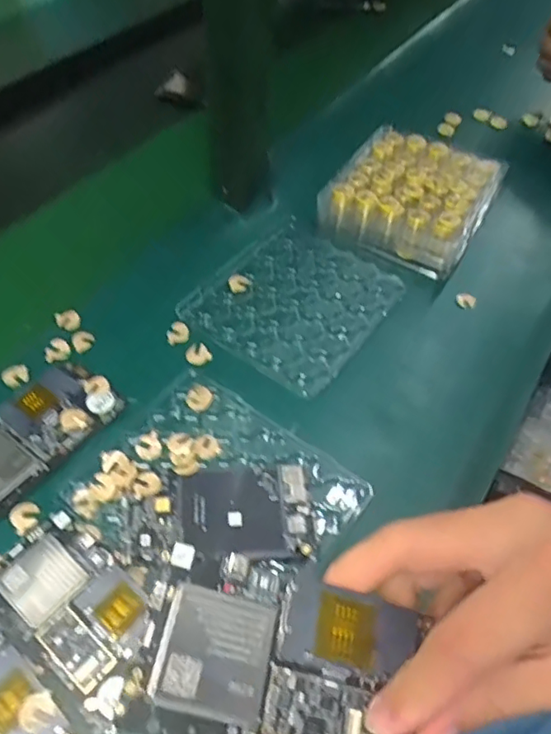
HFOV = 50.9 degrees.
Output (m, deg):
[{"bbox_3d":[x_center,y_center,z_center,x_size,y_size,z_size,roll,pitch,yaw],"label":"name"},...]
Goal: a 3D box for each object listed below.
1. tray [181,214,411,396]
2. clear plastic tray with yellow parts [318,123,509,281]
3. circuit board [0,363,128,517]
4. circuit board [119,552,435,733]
[{"bbox_3d":[0.019,-0.062,0.521,0.145,0.016,0.163,30,55,19],"label":"tray"},{"bbox_3d":[0.138,-0.176,0.592,0.154,0.046,0.165,21,52,12],"label":"clear plastic tray with yellow parts"},{"bbox_3d":[-0.176,0.046,0.417,0.068,0.007,0.123,32,55,20],"label":"circuit board"},{"bbox_3d":[0.006,0.114,0.228,0.113,0.006,0.068,18,58,-9],"label":"circuit board"}]

